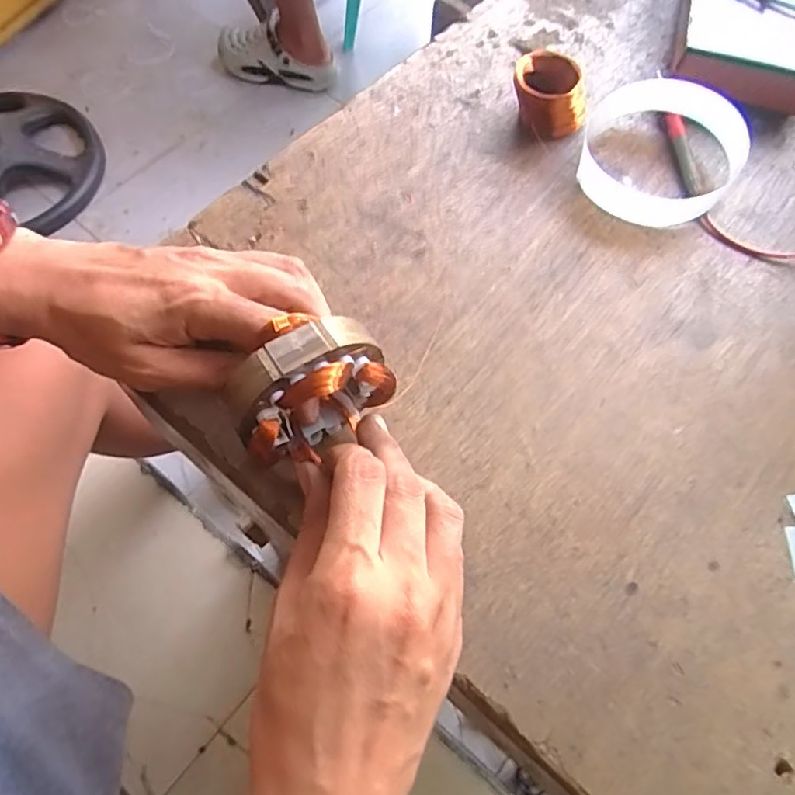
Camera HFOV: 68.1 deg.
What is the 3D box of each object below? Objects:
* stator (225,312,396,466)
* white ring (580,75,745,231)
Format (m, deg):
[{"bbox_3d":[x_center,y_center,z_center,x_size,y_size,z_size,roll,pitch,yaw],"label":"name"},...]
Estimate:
[{"bbox_3d":[-0.041,-0.003,0.264,0.068,0.065,0.039,-34,70,-16],"label":"stator"},{"bbox_3d":[0.163,-0.153,0.366,0.093,0.037,0.090,1,65,-2],"label":"white ring"}]

